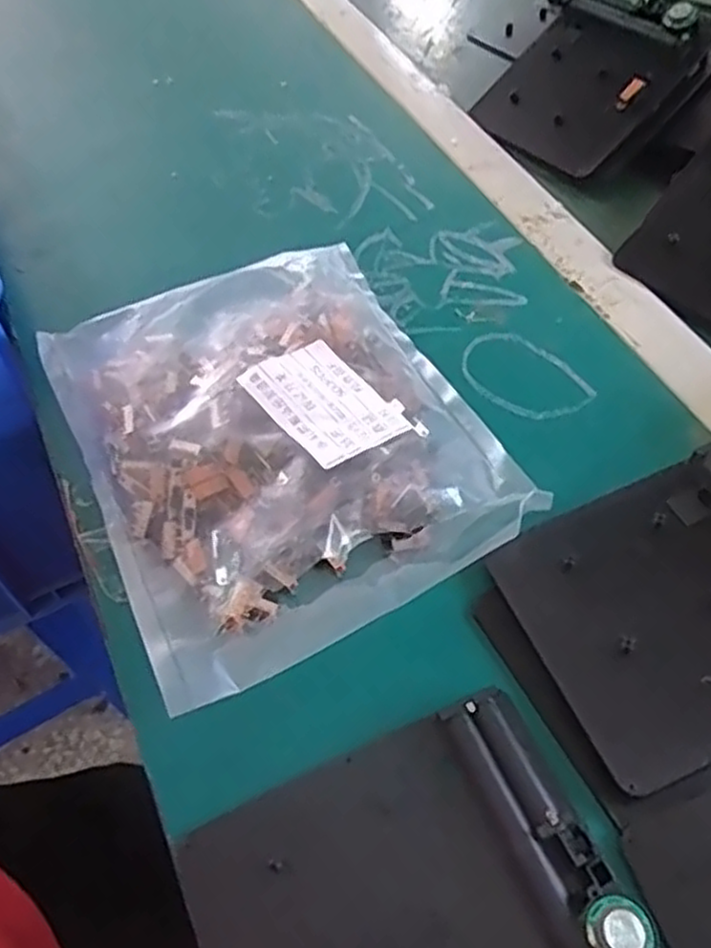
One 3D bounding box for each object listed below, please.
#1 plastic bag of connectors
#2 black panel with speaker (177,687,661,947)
[{"bbox_3d":[-0.036,-0.022,0.343,0.171,0.037,0.196,-23,58,-16],"label":"plastic bag of connectors"},{"bbox_3d":[0.019,0.143,0.241,0.127,0.023,0.108,-21,57,-15],"label":"black panel with speaker"}]

